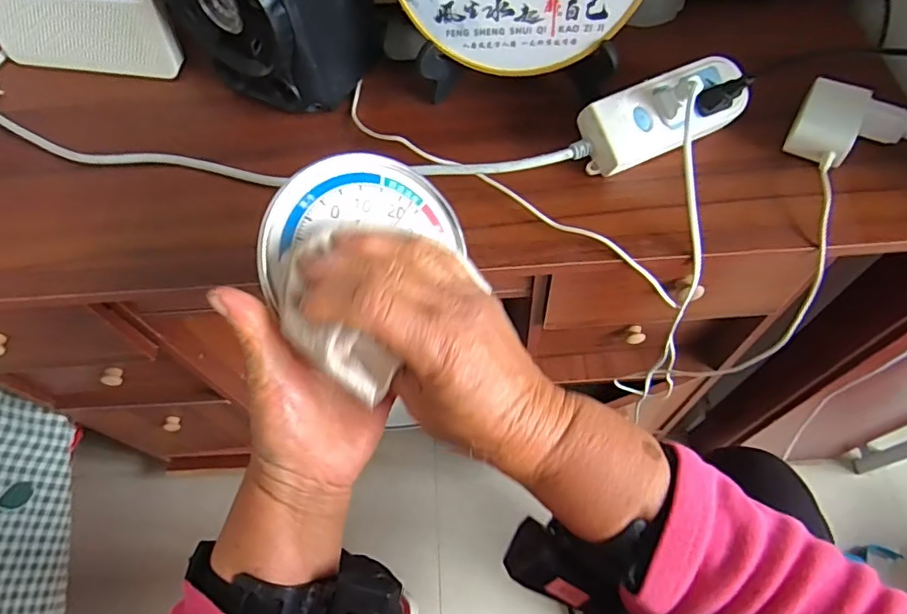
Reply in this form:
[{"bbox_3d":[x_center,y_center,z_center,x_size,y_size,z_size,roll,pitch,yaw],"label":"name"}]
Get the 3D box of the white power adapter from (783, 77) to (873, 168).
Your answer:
[{"bbox_3d":[0.282,-0.138,0.417,0.040,0.023,0.069,26,66,17],"label":"white power adapter"}]

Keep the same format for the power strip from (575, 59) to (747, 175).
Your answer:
[{"bbox_3d":[0.163,-0.149,0.424,0.135,0.049,0.056,-23,62,-9],"label":"power strip"}]

